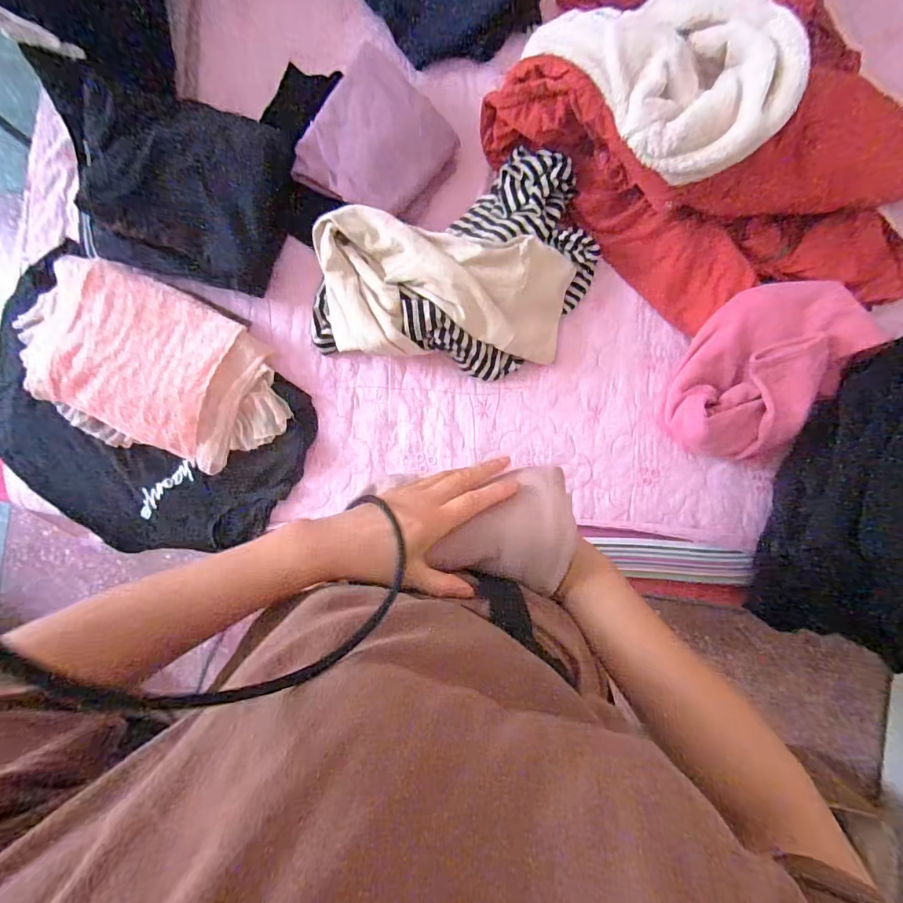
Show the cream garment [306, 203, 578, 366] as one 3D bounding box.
[{"bbox_3d":[-0.008,-0.262,0.749,0.401,0.095,0.220,3,89,1],"label":"cream garment"}]

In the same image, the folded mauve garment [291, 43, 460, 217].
[{"bbox_3d":[-0.128,-0.495,0.753,0.211,0.068,0.225,40,90,1],"label":"folded mauve garment"}]

